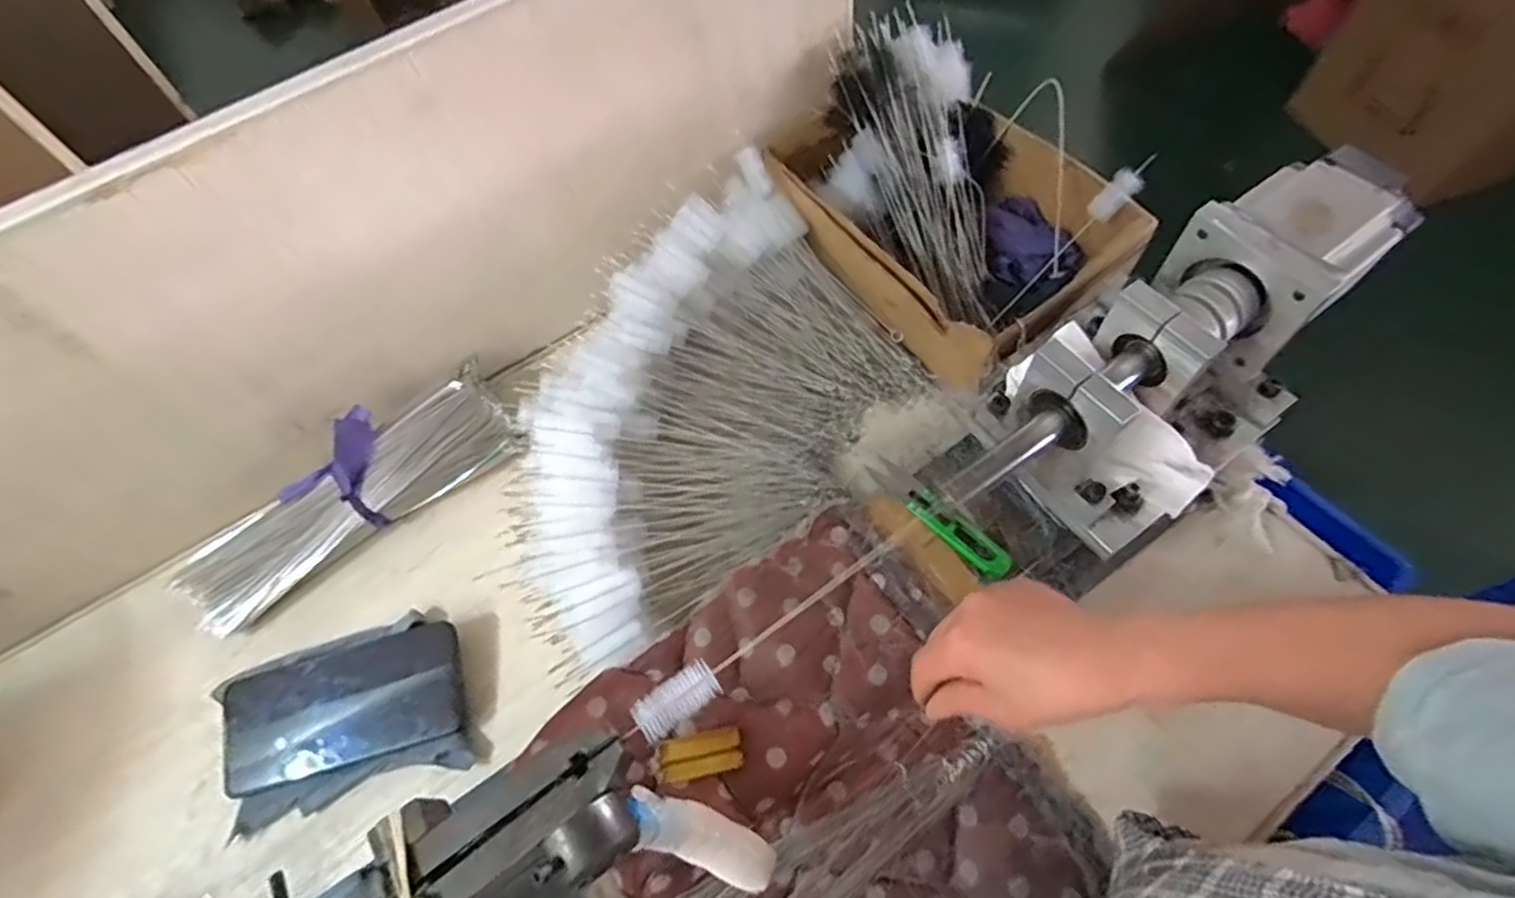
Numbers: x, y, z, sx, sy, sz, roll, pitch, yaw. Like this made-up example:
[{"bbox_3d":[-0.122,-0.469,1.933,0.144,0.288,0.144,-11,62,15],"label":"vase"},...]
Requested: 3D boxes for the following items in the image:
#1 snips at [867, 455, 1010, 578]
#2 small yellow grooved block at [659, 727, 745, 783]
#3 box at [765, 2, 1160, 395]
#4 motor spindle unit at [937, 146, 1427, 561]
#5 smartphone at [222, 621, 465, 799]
[{"bbox_3d":[0.126,0.045,0.469,0.024,0.006,0.114,-39,65,-17],"label":"snips"},{"bbox_3d":[-0.033,0.178,0.394,0.048,0.008,0.023,-12,60,-3],"label":"small yellow grooved block"},{"bbox_3d":[0.157,-0.212,0.568,0.209,0.113,0.294,-36,64,-16],"label":"box"},{"bbox_3d":[0.287,-0.057,0.436,0.252,0.143,0.124,-29,63,-12],"label":"motor spindle unit"},{"bbox_3d":[-0.286,0.177,0.470,0.159,0.013,0.077,-17,71,-5],"label":"smartphone"}]

